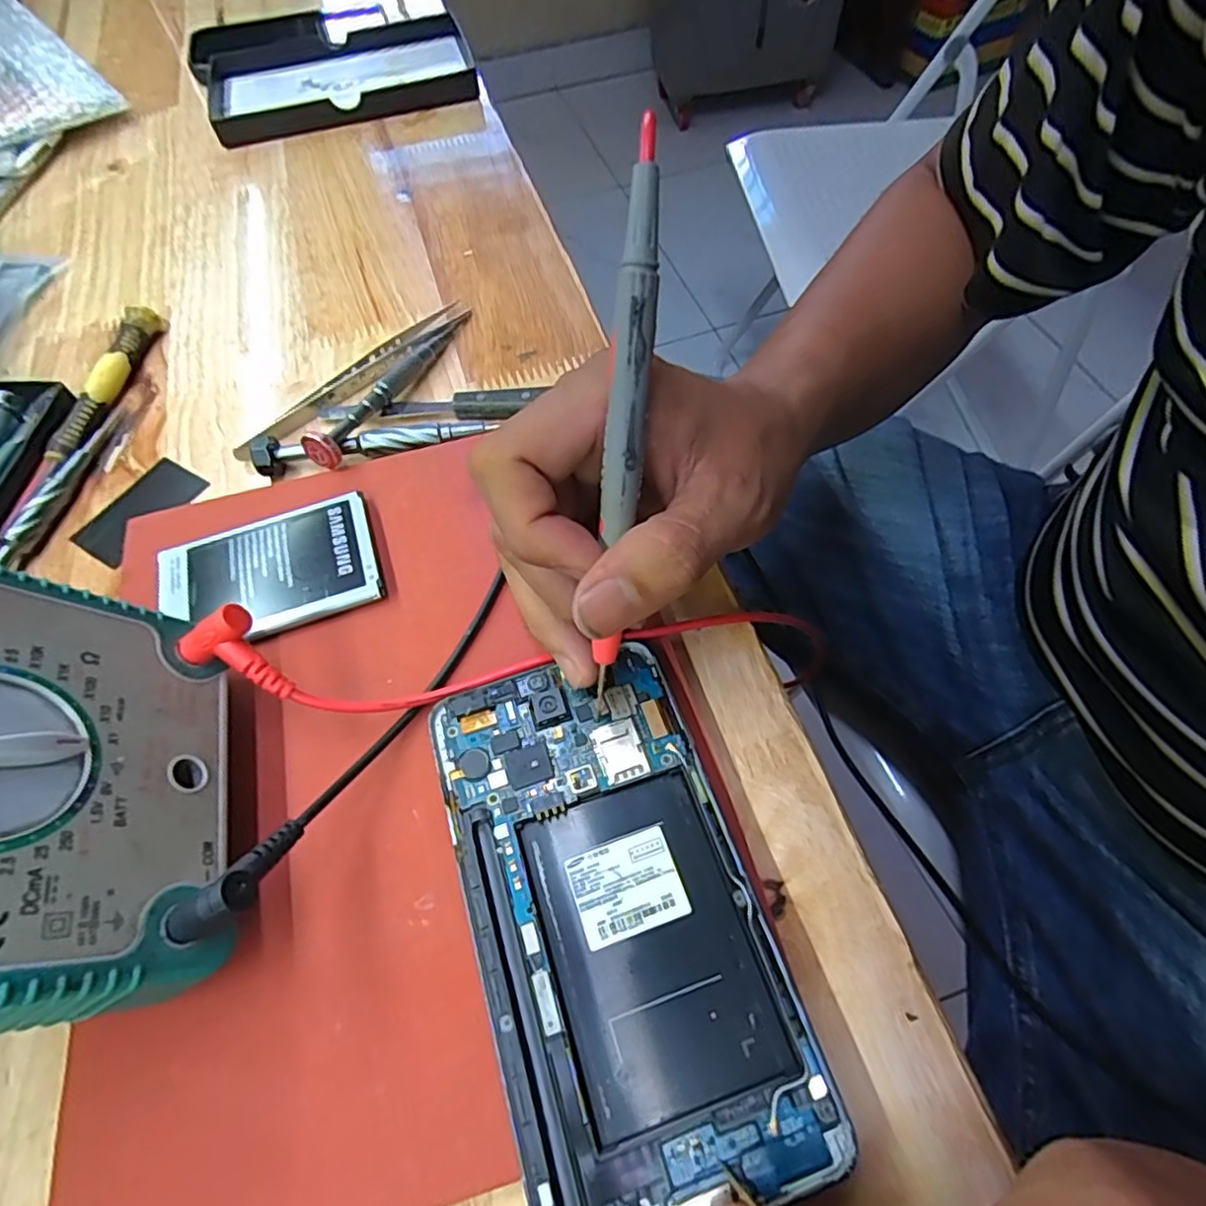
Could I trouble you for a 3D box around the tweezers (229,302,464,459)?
[{"bbox_3d":[-0.116,-0.107,0.312,0.013,0.009,0.128,35,66,20],"label":"tweezers"}]

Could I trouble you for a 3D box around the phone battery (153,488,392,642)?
[{"bbox_3d":[-0.125,-0.012,0.250,0.078,0.008,0.051,-16,60,-7],"label":"phone battery"}]

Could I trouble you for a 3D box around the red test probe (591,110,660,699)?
[{"bbox_3d":[0.006,-0.040,0.181,0.010,0.153,0.009,8,25,7],"label":"red test probe"}]

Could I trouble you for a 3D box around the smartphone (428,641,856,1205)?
[{"bbox_3d":[0.002,0.083,0.187,0.077,0.006,0.145,-17,60,-8],"label":"smartphone"}]

